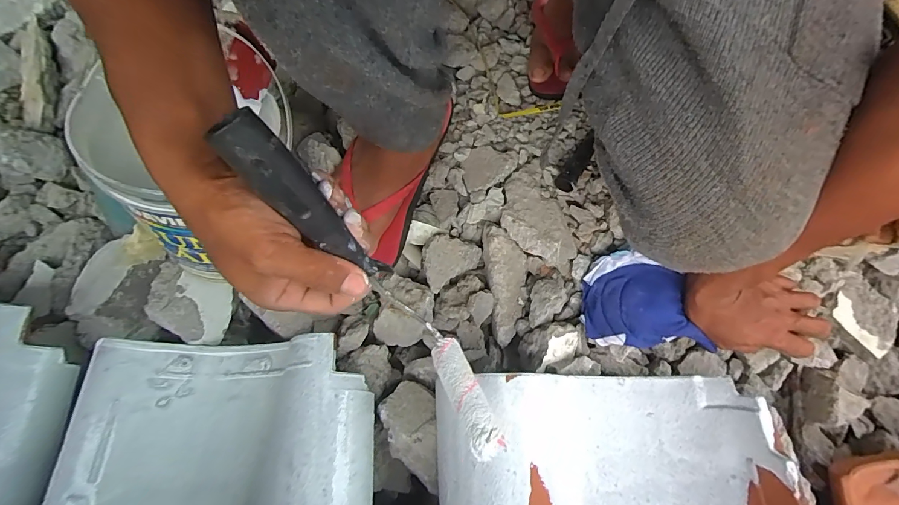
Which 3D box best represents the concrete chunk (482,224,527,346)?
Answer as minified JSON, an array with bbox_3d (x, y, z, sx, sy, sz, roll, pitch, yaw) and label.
[{"bbox_3d":[0.070,0.036,0.476,0.051,0.033,0.140,-4,76,-3],"label":"concrete chunk"}]

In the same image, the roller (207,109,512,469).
[{"bbox_3d":[-0.041,0.036,0.278,0.041,0.100,0.296,-40,124,-11],"label":"roller"}]

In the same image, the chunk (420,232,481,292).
[{"bbox_3d":[-0.005,0.004,0.499,0.077,0.027,0.061,-36,79,-10],"label":"chunk"}]

